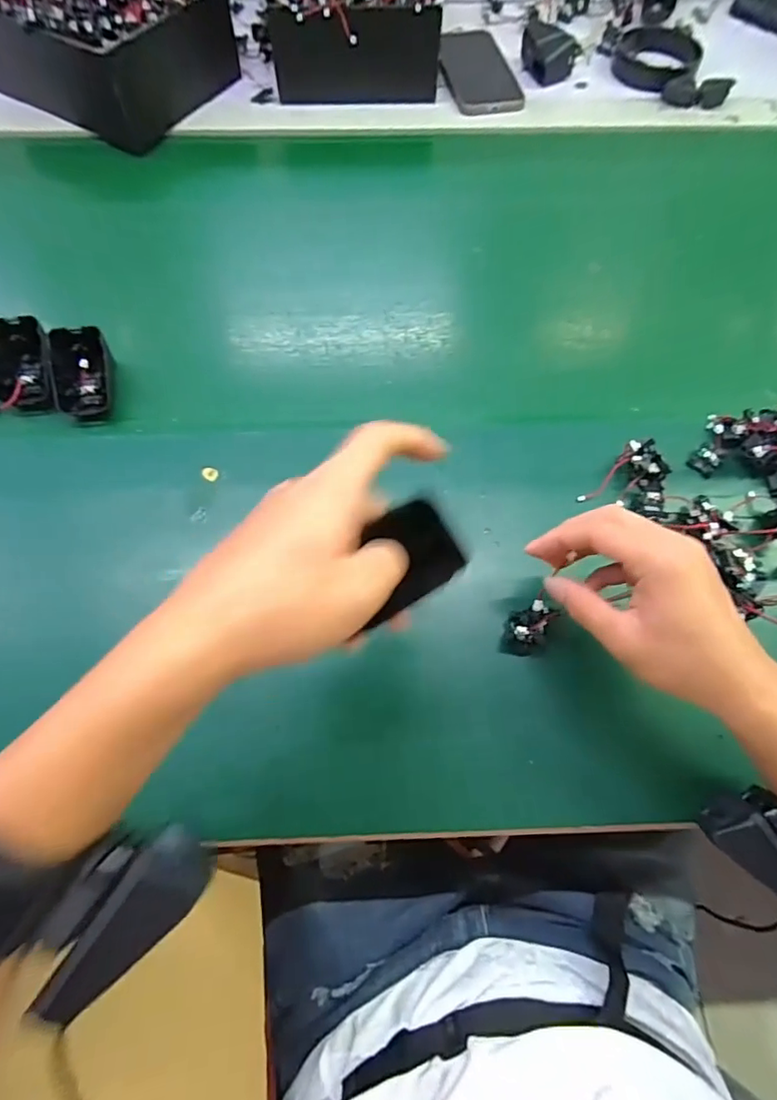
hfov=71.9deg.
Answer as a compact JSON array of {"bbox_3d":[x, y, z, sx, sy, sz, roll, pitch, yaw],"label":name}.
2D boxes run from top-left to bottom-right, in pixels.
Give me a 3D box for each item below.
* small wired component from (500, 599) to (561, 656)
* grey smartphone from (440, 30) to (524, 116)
[{"bbox_3d":[0.095,0.053,0.368,0.026,0.017,0.042,38,78,12],"label":"small wired component"},{"bbox_3d":[0.101,-0.558,0.625,0.080,0.013,0.145,-16,73,-3],"label":"grey smartphone"}]

